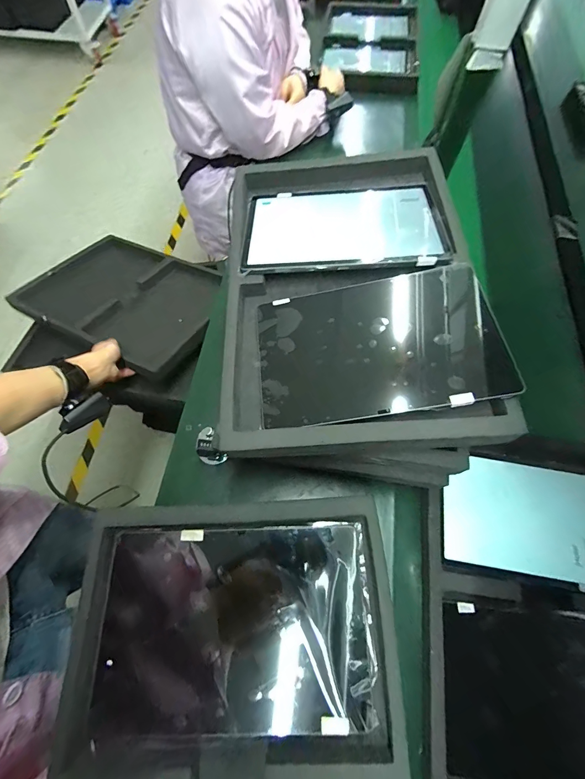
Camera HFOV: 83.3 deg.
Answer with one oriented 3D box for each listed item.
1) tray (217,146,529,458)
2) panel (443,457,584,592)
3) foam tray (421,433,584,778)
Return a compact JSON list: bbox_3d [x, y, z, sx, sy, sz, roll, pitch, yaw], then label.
[{"bbox_3d":[0.066,-0.129,0.399,0.286,0.055,0.413,0,67,-1],"label":"tray"},{"bbox_3d":[0.335,0.182,0.467,0.236,0.009,0.150,9,67,3],"label":"panel"},{"bbox_3d":[0.327,0.271,0.428,0.320,0.049,0.423,8,67,2],"label":"foam tray"}]

